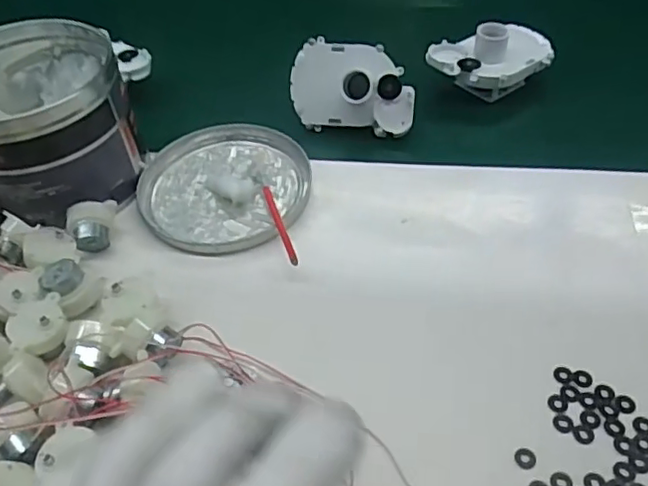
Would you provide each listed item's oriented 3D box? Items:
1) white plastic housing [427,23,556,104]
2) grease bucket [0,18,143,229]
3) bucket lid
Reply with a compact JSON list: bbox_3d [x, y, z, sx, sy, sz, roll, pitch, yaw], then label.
[{"bbox_3d":[0.147,-0.154,0.515,0.110,0.053,0.048,-4,48,0],"label":"white plastic housing"},{"bbox_3d":[-0.211,-0.089,0.446,0.124,0.105,0.137,-23,50,-17],"label":"grease bucket"},{"bbox_3d":[-0.076,-0.046,0.459,0.128,0.018,0.129,-2,48,2],"label":"bucket lid"}]

